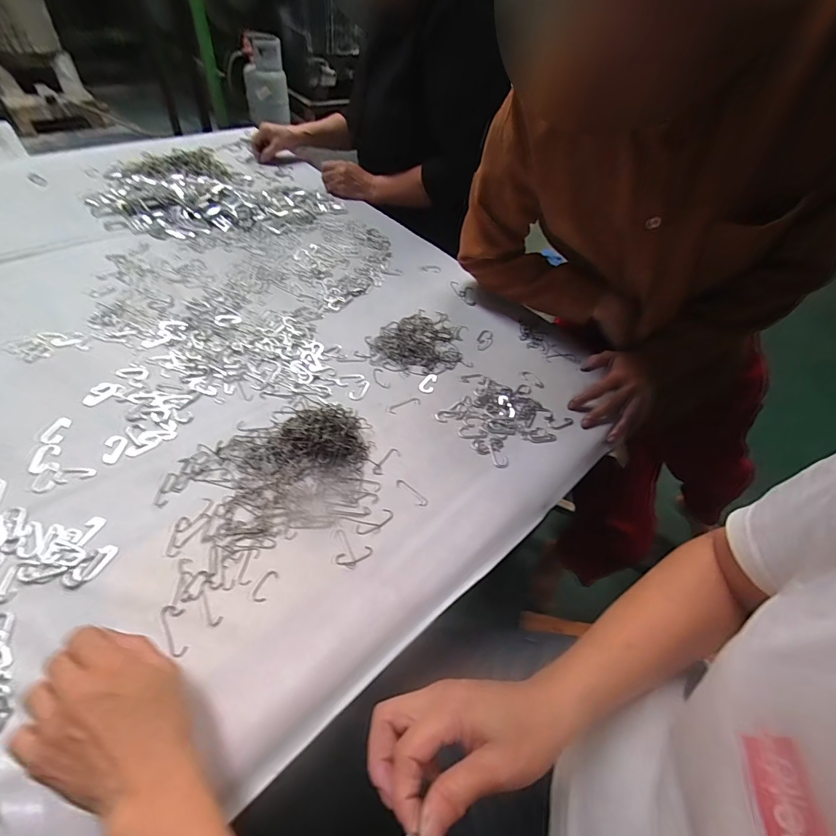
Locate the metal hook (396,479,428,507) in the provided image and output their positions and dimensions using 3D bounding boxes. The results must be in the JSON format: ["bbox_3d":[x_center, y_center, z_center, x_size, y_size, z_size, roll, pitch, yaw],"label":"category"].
[{"bbox_3d":[-0.007,0.084,0.463,0.044,0.004,0.014,38,56,24],"label":"metal hook"}]

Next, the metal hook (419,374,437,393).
[{"bbox_3d":[0.014,-0.049,0.573,0.020,0.005,0.033,15,50,7],"label":"metal hook"}]

